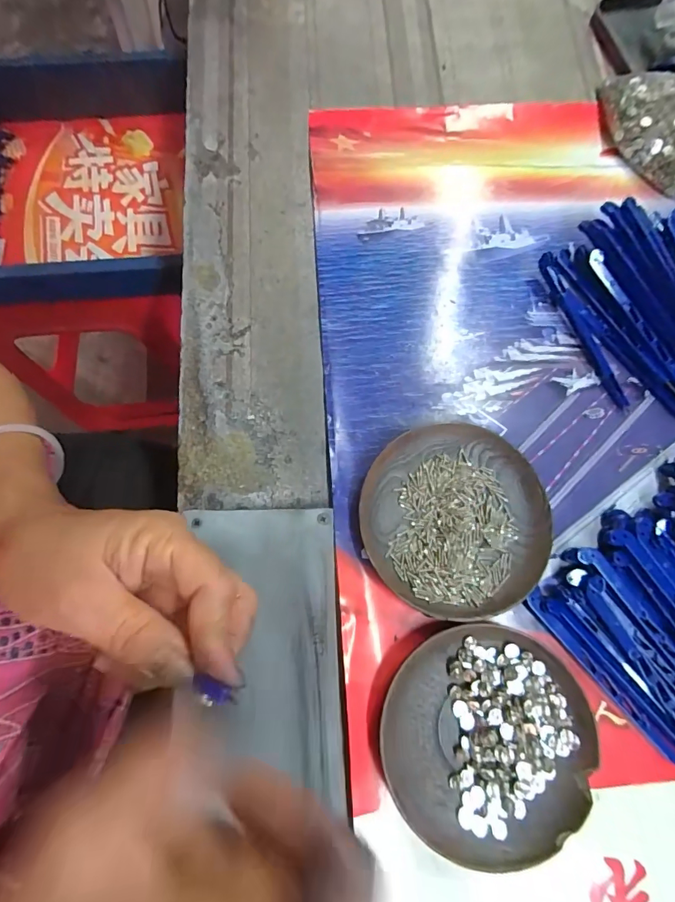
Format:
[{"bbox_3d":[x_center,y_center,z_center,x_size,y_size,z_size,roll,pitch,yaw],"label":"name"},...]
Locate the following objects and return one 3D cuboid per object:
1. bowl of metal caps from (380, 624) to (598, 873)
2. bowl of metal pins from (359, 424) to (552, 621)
[{"bbox_3d":[0.082,0.158,0.236,0.111,0.015,0.111,0,75,-1],"label":"bowl of metal caps"},{"bbox_3d":[0.073,0.042,0.267,0.113,0.014,0.113,0,75,-1],"label":"bowl of metal pins"}]

